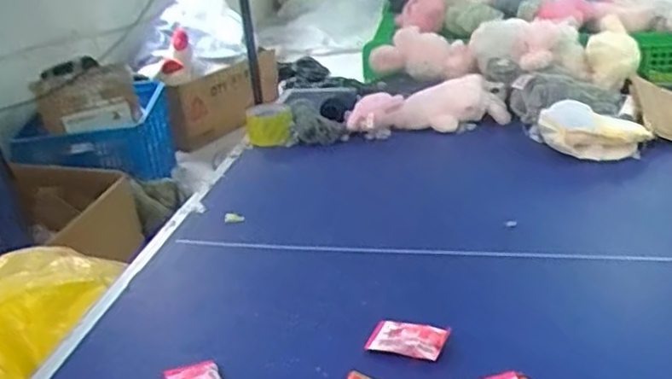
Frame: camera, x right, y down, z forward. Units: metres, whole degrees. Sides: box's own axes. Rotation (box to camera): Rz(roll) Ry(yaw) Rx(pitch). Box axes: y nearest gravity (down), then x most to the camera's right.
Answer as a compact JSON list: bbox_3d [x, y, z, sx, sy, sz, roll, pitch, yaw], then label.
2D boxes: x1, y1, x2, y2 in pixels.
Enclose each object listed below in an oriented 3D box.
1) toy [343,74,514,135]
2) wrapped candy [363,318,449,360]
[{"bbox_3d":[0.182,-0.164,1.291,0.316,0.085,0.091,-9,26,-8],"label":"toy"},{"bbox_3d":[0.077,0.161,0.699,0.079,0.024,0.047,6,27,21],"label":"wrapped candy"}]

